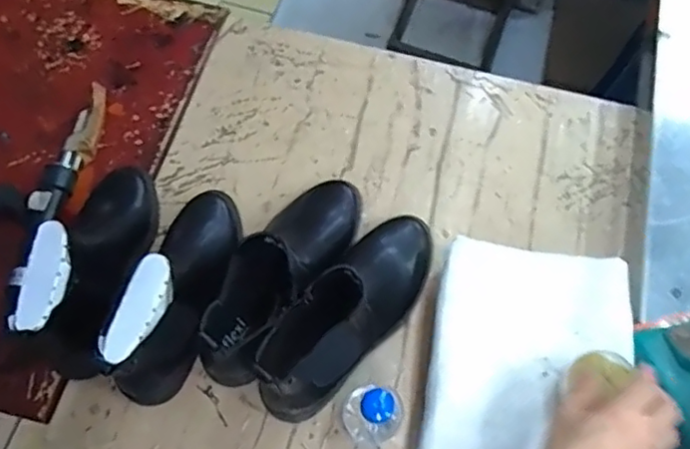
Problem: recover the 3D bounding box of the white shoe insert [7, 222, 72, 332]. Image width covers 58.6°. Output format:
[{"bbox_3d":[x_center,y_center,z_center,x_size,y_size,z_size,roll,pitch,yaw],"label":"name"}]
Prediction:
[{"bbox_3d":[-0.267,0.046,0.540,0.040,0.018,0.097,10,64,1],"label":"white shoe insert"}]

